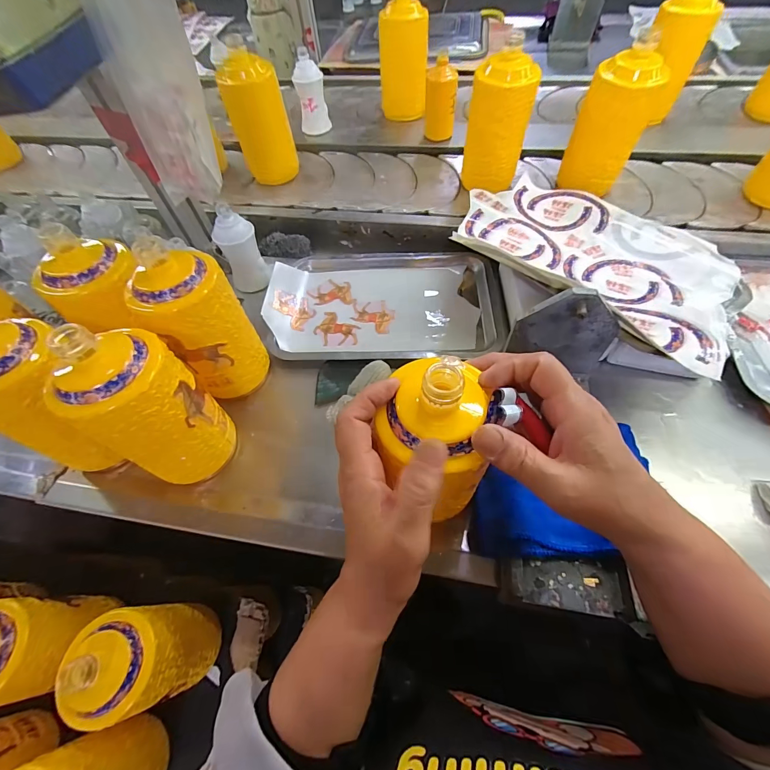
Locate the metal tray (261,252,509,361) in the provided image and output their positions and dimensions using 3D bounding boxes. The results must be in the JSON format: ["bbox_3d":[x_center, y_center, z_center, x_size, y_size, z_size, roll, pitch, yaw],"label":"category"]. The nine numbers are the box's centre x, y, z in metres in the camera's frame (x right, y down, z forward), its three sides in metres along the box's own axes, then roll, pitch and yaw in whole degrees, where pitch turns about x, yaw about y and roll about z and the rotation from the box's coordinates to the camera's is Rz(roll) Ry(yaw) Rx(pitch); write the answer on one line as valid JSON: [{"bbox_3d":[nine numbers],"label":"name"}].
[{"bbox_3d":[-0.003,-0.120,0.496,0.314,0.030,0.193,-1,62,3],"label":"metal tray"}]

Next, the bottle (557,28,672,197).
[{"bbox_3d":[0.324,-0.373,0.513,0.071,0.184,0.068,-3,62,2],"label":"bottle"}]

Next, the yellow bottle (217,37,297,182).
[{"bbox_3d":[-0.200,-0.428,0.579,0.086,0.169,0.070,-16,62,-5],"label":"yellow bottle"}]

